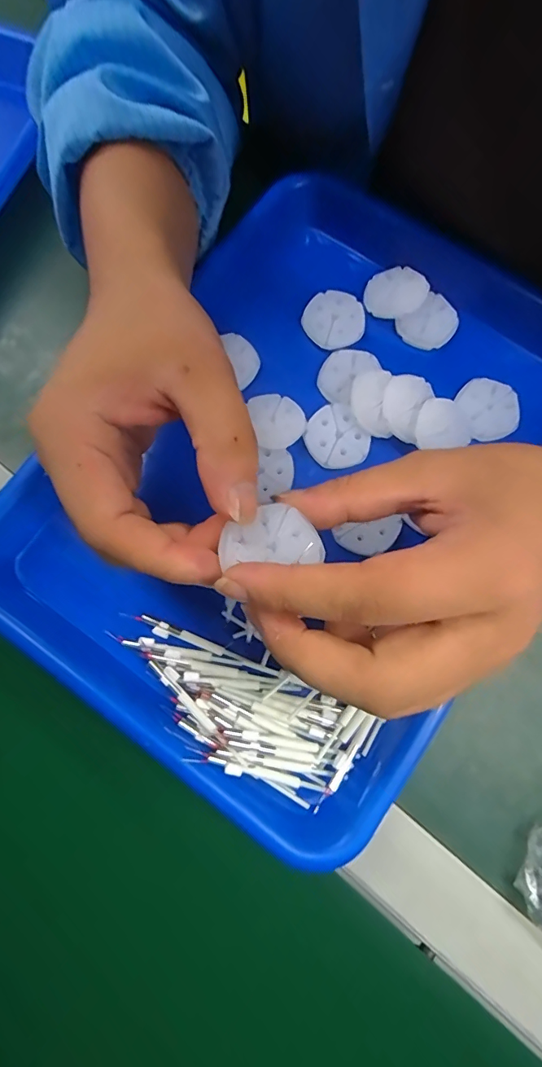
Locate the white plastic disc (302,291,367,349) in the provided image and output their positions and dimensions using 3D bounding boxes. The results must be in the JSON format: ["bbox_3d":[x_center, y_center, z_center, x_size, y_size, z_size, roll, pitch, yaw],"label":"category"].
[{"bbox_3d":[0.039,-0.133,0.293,0.036,0.004,0.037,0,77,0],"label":"white plastic disc"}]

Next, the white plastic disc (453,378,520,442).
[{"bbox_3d":[0.130,-0.075,0.281,0.034,0.004,0.038,-25,80,-6],"label":"white plastic disc"}]

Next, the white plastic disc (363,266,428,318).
[{"bbox_3d":[0.078,-0.151,0.294,0.037,0.004,0.034,-4,75,15],"label":"white plastic disc"}]

